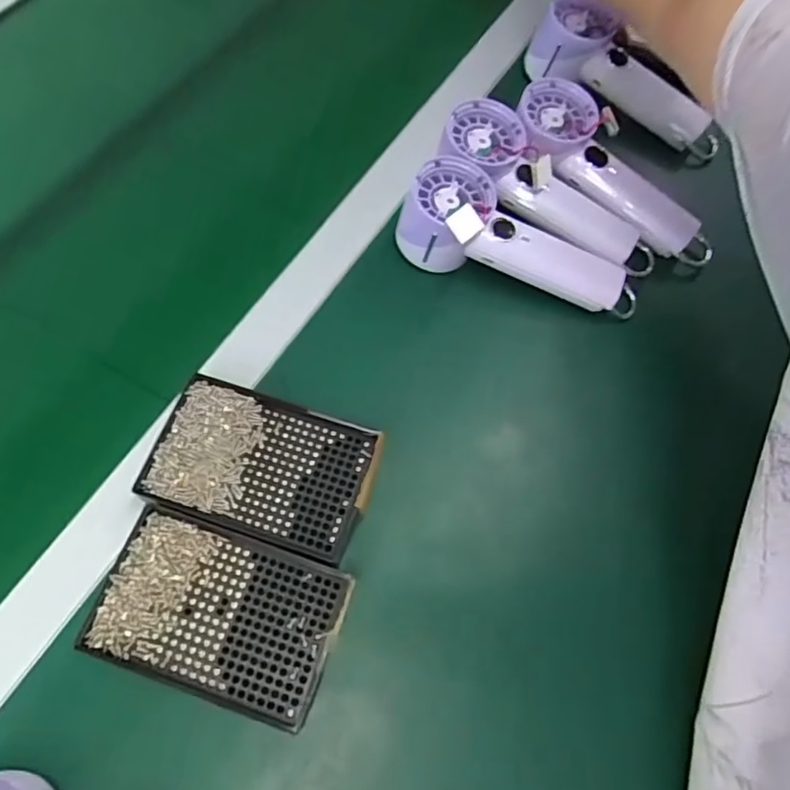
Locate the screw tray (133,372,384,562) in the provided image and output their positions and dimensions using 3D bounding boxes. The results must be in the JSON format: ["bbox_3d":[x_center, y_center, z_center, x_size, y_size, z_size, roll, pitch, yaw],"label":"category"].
[{"bbox_3d":[-0.084,0.044,0.371,0.137,0.015,0.088,17,67,4],"label":"screw tray"}]

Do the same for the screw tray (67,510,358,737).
[{"bbox_3d":[-0.102,0.127,0.337,0.135,0.015,0.088,18,67,4],"label":"screw tray"}]

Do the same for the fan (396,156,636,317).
[{"bbox_3d":[0.098,-0.111,0.441,0.192,0.064,0.065,21,66,-8],"label":"fan"}]

